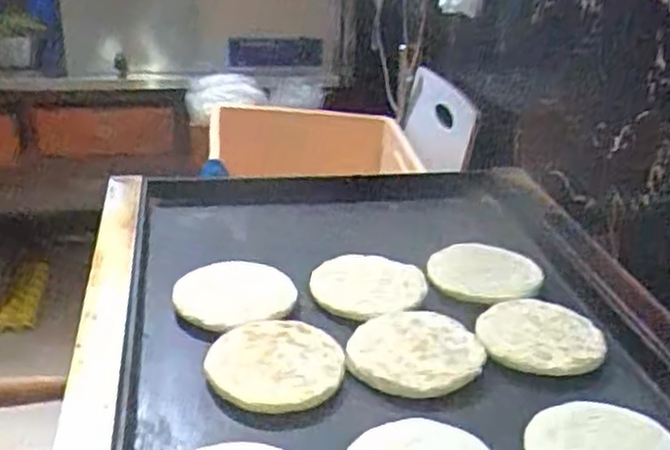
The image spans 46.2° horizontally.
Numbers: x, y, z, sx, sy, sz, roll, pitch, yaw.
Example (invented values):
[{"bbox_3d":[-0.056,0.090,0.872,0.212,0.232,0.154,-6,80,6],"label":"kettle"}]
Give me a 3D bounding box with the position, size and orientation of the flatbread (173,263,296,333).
[{"bbox_3d":[-0.111,0.072,0.839,0.115,0.020,0.128,-21,34,-39],"label":"flatbread"}]

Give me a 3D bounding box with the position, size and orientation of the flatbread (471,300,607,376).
[{"bbox_3d":[0.208,0.109,0.795,0.124,0.015,0.123,6,26,7],"label":"flatbread"}]

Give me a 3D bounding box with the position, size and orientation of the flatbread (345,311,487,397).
[{"bbox_3d":[0.079,0.120,0.762,0.126,0.013,0.126,2,26,-1],"label":"flatbread"}]

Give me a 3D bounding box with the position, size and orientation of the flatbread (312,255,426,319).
[{"bbox_3d":[0.034,0.067,0.876,0.127,0.018,0.127,2,26,-1],"label":"flatbread"}]

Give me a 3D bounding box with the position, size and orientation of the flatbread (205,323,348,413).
[{"bbox_3d":[-0.056,0.129,0.735,0.123,0.016,0.123,1,26,-3],"label":"flatbread"}]

